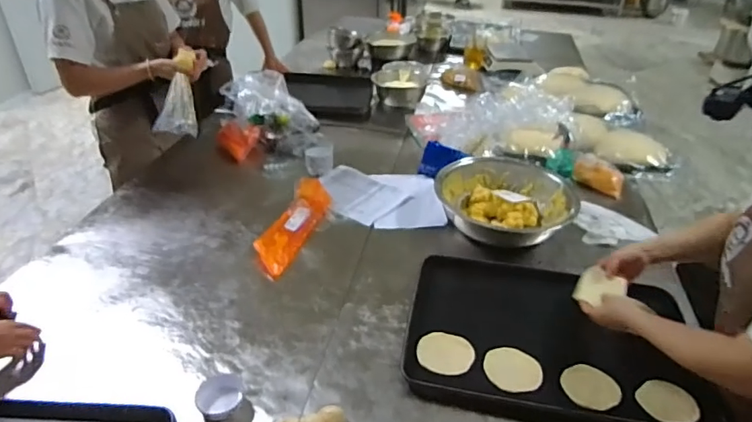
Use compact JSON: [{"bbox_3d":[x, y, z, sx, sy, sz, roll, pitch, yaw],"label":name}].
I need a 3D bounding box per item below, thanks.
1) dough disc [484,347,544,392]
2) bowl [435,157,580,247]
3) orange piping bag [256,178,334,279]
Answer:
[{"bbox_3d":[0.275,0.321,1.011,0.115,0.006,0.093,19,47,35],"label":"dough disc"},{"bbox_3d":[0.370,-0.037,1.433,0.326,0.118,0.358,1,36,-1],"label":"bowl"},{"bbox_3d":[-0.226,0.031,1.367,0.117,0.031,0.401,11,37,13],"label":"orange piping bag"}]

